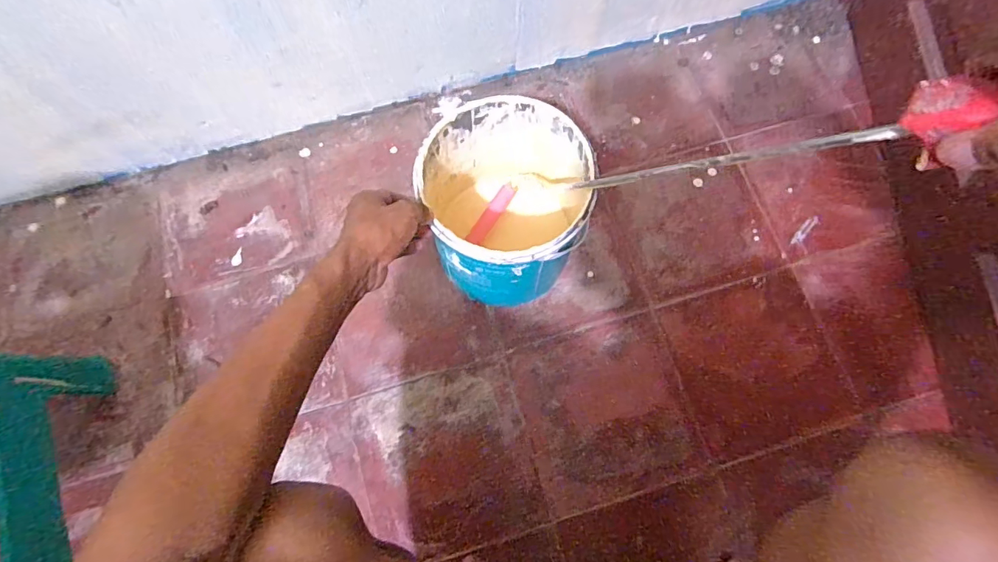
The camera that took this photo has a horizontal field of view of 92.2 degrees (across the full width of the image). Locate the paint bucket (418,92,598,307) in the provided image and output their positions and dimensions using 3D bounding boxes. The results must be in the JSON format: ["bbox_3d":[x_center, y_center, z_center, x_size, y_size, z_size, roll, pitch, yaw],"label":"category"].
[{"bbox_3d":[0.008,-0.080,0.572,0.175,0.189,0.184,0,72,1],"label":"paint bucket"}]

